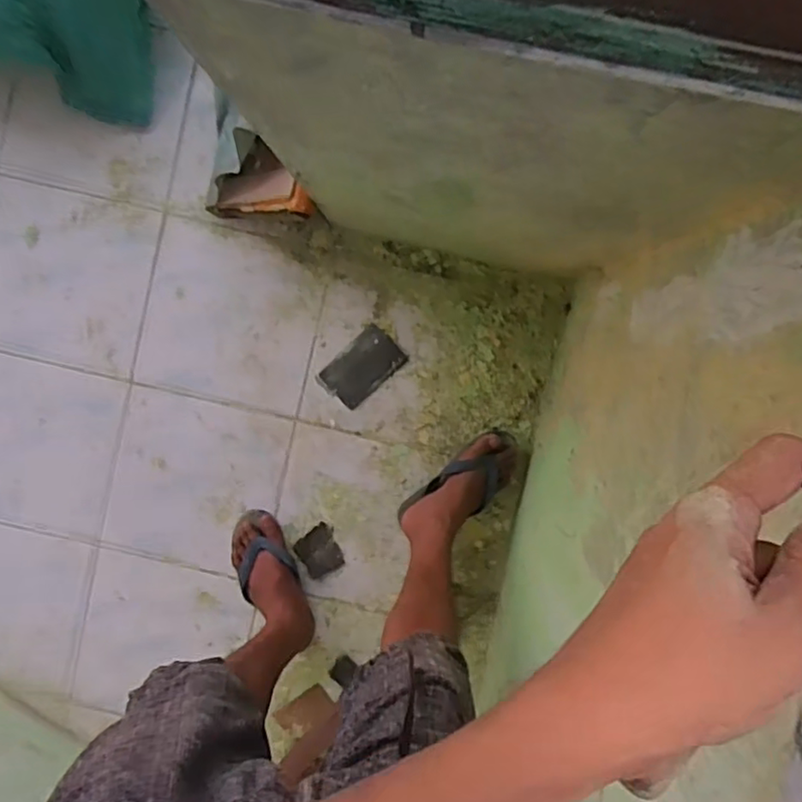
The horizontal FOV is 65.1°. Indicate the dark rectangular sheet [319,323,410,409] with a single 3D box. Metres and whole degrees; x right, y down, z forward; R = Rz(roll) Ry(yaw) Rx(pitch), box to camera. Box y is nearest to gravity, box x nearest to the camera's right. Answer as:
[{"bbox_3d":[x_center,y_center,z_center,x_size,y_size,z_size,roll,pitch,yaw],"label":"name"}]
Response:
[{"bbox_3d":[-0.067,-0.059,1.118,0.091,0.010,0.139,44,95,-2],"label":"dark rectangular sheet"}]

